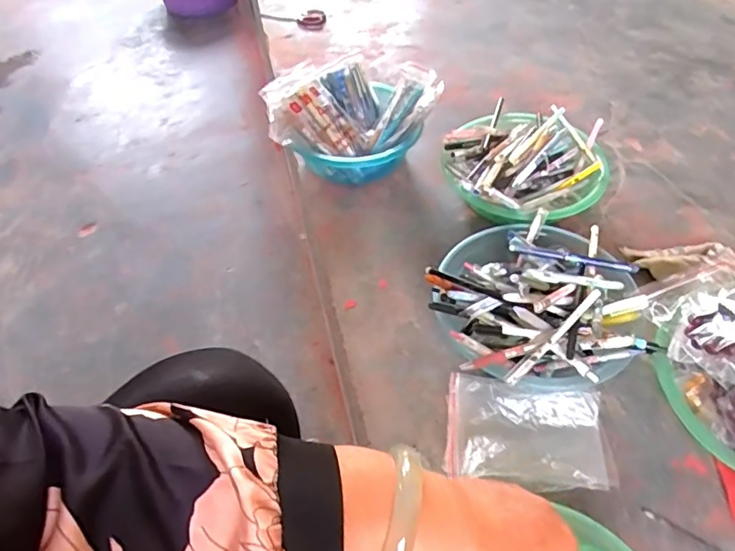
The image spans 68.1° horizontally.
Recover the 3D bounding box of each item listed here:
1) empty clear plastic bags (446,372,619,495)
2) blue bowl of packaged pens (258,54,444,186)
[{"bbox_3d":[0.176,0.172,0.595,0.171,0.030,0.113,6,51,6],"label":"empty clear plastic bags"},{"bbox_3d":[-0.019,-0.255,0.874,0.250,0.131,0.211,10,51,9],"label":"blue bowl of packaged pens"}]

